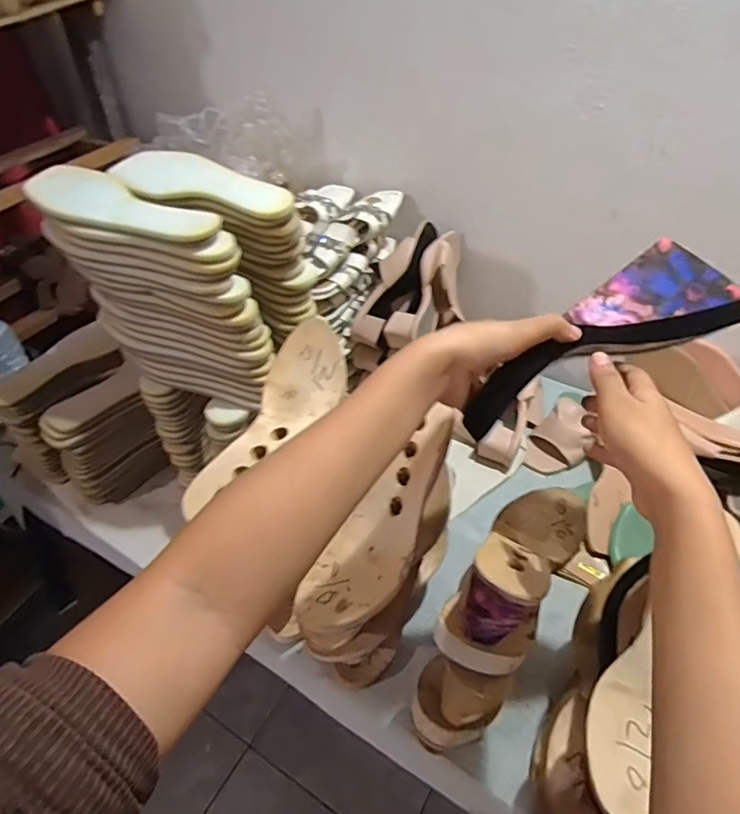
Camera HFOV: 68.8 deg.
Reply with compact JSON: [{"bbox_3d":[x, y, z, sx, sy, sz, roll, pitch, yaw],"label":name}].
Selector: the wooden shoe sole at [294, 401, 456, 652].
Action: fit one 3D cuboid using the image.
[{"bbox_3d":[0.007,0.110,0.517,0.089,0.049,0.251,28,84,27],"label":"wooden shoe sole"}]

